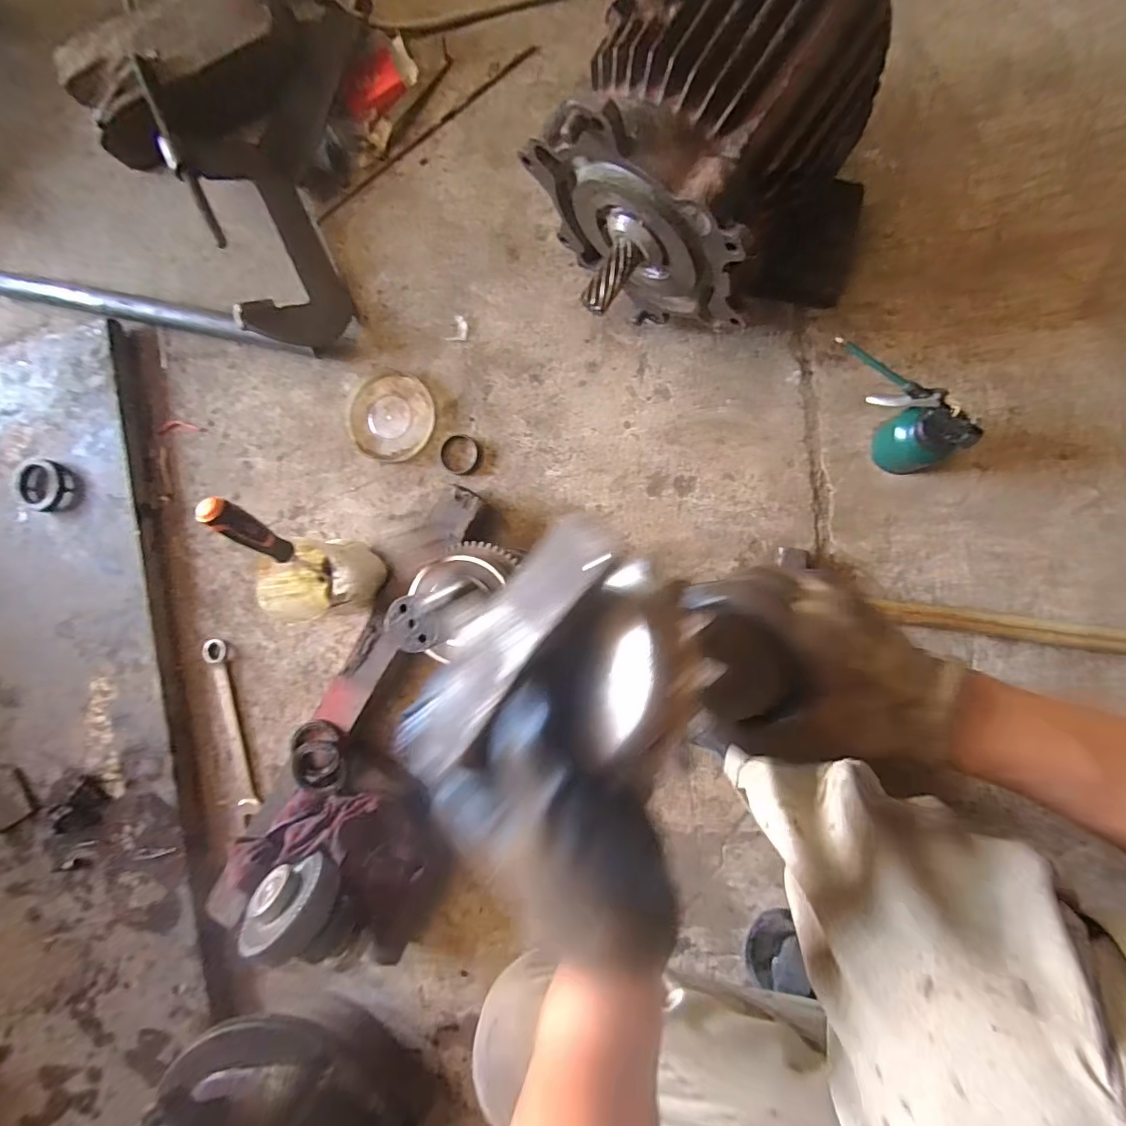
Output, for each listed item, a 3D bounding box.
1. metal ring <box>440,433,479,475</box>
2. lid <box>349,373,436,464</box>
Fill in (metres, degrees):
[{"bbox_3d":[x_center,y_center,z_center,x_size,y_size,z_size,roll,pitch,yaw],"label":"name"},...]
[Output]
[{"bbox_3d":[-0.130,-0.136,0.646,0.049,0.005,0.050,0,89,8],"label":"metal ring"},{"bbox_3d":[-0.218,-0.184,0.656,0.110,0.014,0.105,0,89,8],"label":"lid"}]

